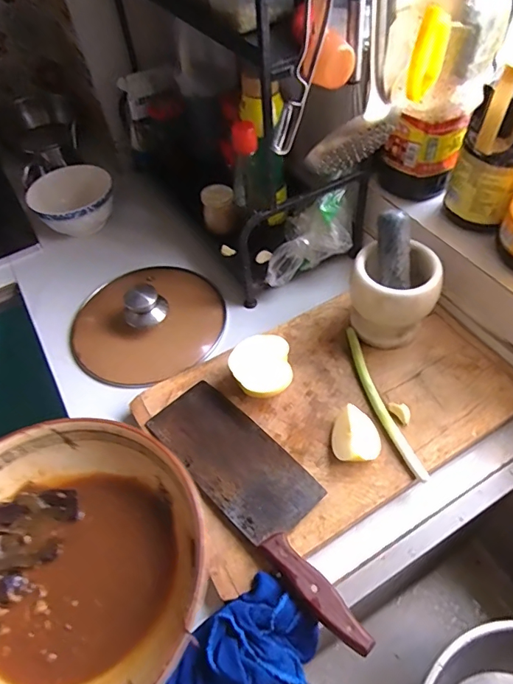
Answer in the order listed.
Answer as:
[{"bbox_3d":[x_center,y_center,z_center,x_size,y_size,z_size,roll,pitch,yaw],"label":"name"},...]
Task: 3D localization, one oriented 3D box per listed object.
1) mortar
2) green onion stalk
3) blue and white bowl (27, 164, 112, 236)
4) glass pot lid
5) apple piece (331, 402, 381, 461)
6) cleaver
[{"bbox_3d":[0.181,-0.057,0.607,0.107,0.117,0.088,13,55,15],"label":"mortar"},{"bbox_3d":[0.157,0.071,0.579,0.024,0.012,0.224,-15,52,-6],"label":"green onion stalk"},{"bbox_3d":[-0.342,-0.263,0.861,0.142,0.081,0.156,-3,52,3],"label":"blue and white bowl"},{"bbox_3d":[-0.185,-0.055,0.720,0.229,0.085,0.221,-15,52,-6],"label":"glass pot lid"},{"bbox_3d":[0.117,0.111,0.537,0.055,0.034,0.069,-2,52,4],"label":"apple piece"},{"bbox_3d":[0.008,0.165,0.510,0.100,0.028,0.332,-39,58,-22],"label":"cleaver"}]

